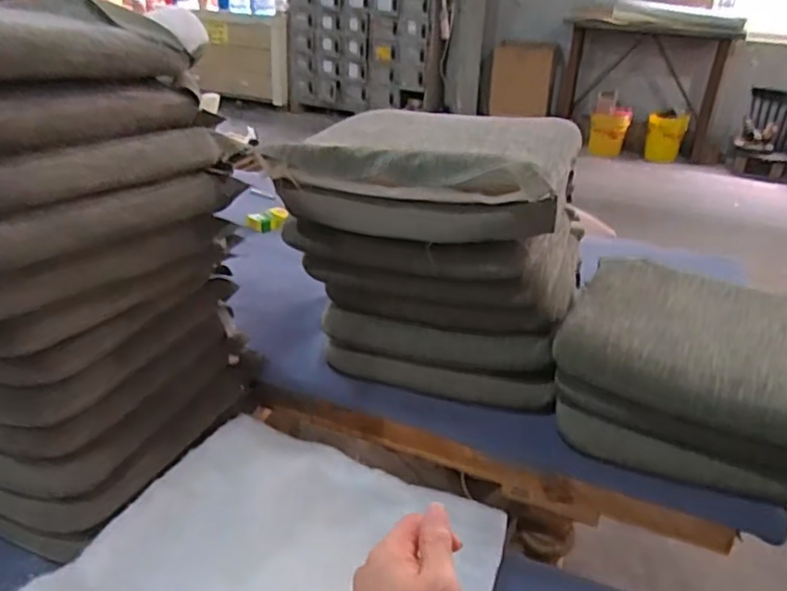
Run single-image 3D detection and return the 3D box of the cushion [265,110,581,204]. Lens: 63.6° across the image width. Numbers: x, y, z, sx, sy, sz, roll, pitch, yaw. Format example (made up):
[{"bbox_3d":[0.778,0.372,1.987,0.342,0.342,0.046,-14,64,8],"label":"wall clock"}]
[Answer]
[{"bbox_3d":[0.064,-0.239,1.028,0.426,0.077,0.375,14,29,18],"label":"cushion"}]

